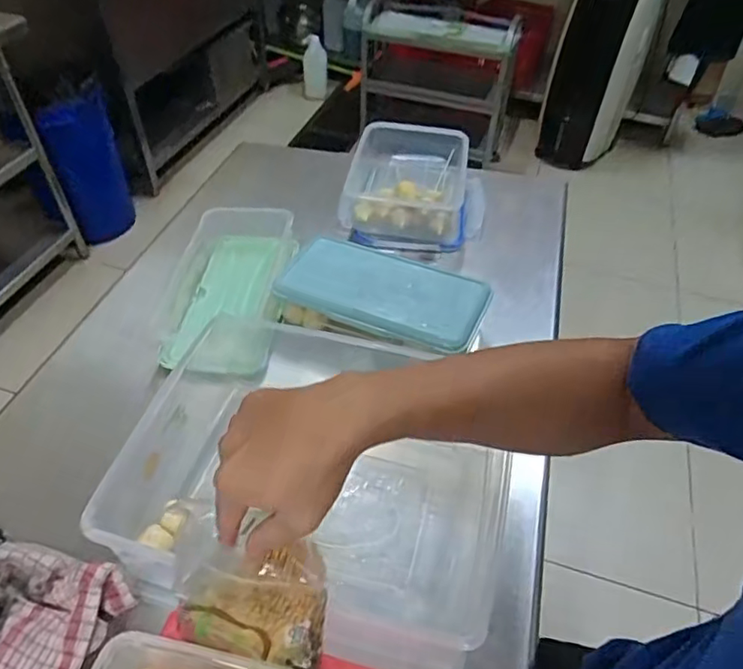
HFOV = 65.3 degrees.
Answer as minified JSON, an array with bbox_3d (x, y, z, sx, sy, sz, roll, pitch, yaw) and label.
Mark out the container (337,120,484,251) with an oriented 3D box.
[{"bbox_3d":[0.074,-0.257,1.017,0.246,0.109,0.266,7,48,5],"label":"container"}]

